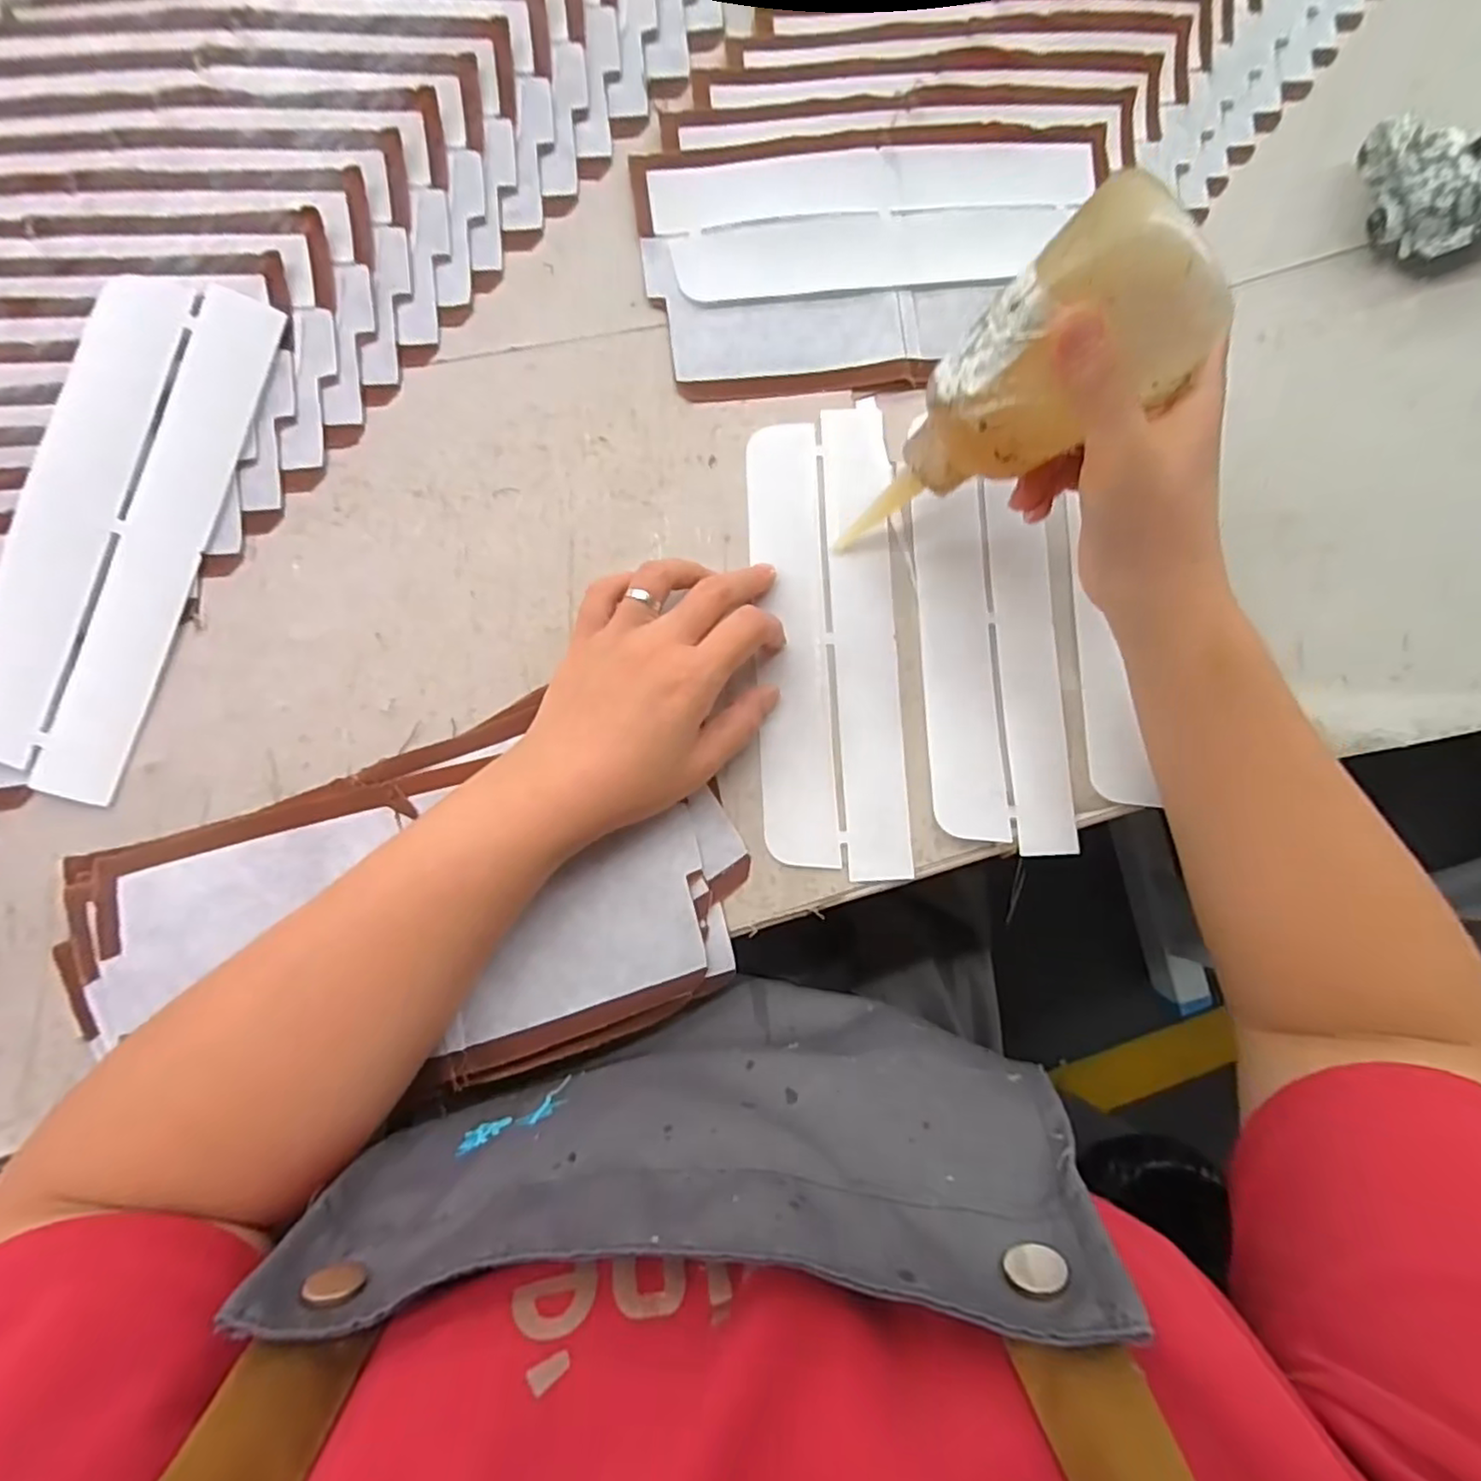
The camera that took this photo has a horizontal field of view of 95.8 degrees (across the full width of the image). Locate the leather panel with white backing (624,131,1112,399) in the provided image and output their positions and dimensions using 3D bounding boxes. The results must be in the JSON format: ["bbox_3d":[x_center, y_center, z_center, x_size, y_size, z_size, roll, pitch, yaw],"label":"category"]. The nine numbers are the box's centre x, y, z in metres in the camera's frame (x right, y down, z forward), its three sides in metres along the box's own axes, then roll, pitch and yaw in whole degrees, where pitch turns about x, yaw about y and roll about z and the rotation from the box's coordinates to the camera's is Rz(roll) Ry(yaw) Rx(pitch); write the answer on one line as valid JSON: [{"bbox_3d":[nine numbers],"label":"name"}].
[{"bbox_3d":[0.070,-0.238,0.334,0.229,0.010,0.122,-6,90,-2],"label":"leather panel with white backing"}]

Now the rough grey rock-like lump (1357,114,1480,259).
[{"bbox_3d":[0.378,-0.297,0.355,0.065,0.039,0.067,-3,87,-6],"label":"rough grey rock-like lump"}]

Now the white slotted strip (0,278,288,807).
[{"bbox_3d":[-0.271,-0.092,0.290,0.069,0.009,0.224,17,87,-15],"label":"white slotted strip"}]

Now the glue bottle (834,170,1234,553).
[{"bbox_3d":[0.101,-0.130,0.267,0.039,0.153,0.061,-35,91,-41],"label":"glue bottle"}]

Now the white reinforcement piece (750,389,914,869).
[{"bbox_3d":[0.042,-0.049,0.323,0.069,0.004,0.224,-2,84,-6],"label":"white reinforcement piece"}]

